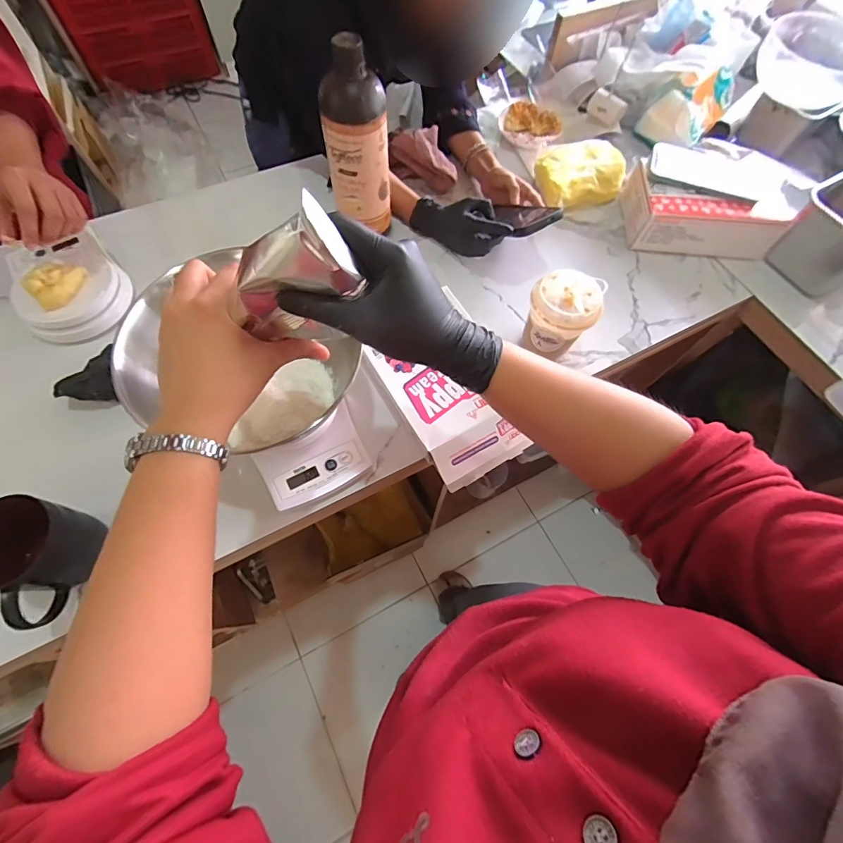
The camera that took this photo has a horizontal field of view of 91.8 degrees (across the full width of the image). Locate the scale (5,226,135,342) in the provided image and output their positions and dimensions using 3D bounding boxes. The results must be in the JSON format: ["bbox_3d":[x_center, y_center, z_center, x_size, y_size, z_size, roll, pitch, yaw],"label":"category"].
[{"bbox_3d":[-0.484,-0.193,0.562,0.124,0.038,0.190,-30,71,-15],"label":"scale"}]

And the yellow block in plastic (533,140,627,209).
[{"bbox_3d":[0.281,-0.437,0.725,0.159,0.055,0.113,-15,67,-9],"label":"yellow block in plastic"}]

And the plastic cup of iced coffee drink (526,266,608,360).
[{"bbox_3d":[0.182,-0.136,0.553,0.084,0.113,0.078,1,66,-2],"label":"plastic cup of iced coffee drink"}]

